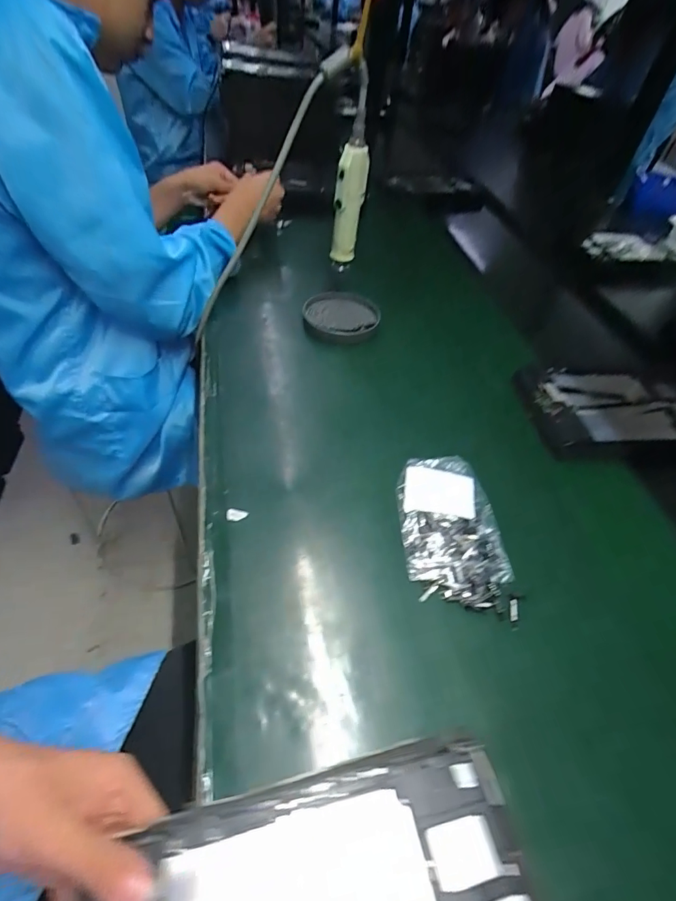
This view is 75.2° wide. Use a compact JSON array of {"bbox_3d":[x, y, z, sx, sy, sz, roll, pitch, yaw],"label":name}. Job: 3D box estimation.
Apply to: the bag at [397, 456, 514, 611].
[{"bbox_3d":[0.112,0.075,0.435,0.097,0.022,0.152,2,48,-8],"label":"bag"}]

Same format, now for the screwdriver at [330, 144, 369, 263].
[{"bbox_3d":[0.016,-0.340,0.613,0.041,0.147,0.038,7,48,-3],"label":"screwdriver"}]

